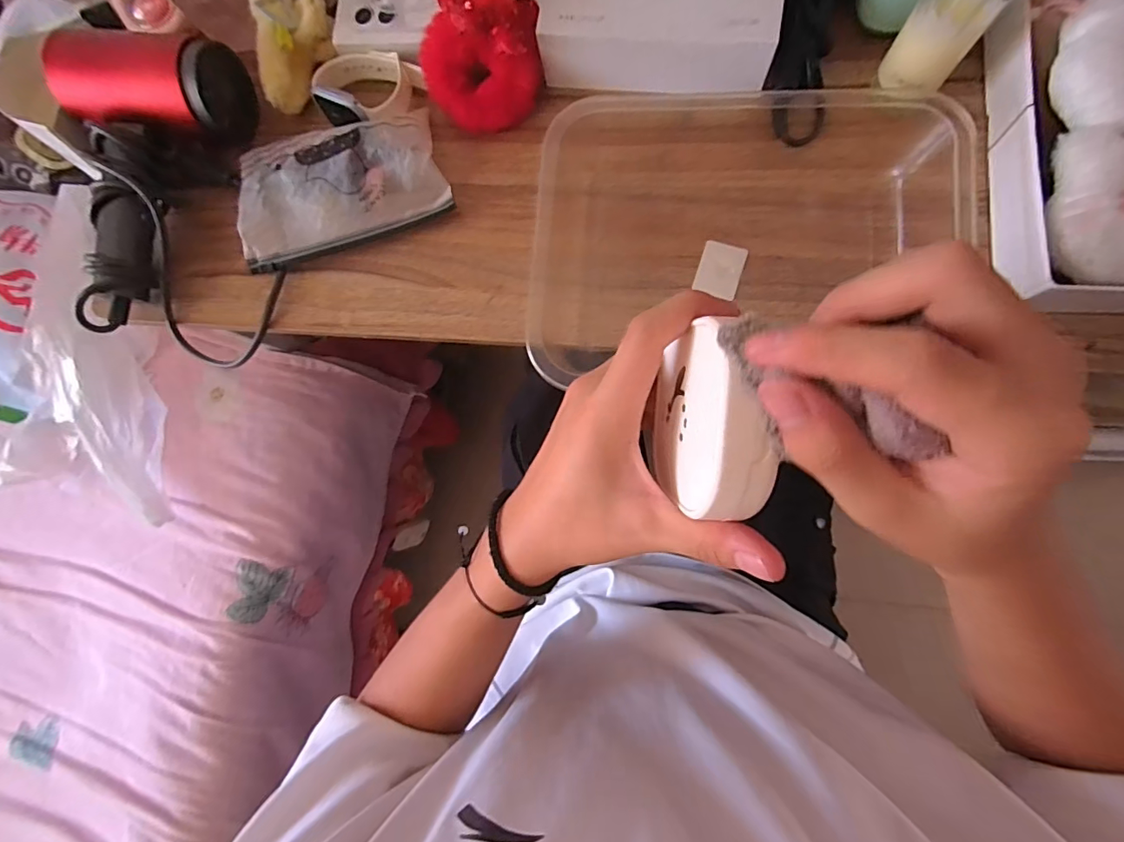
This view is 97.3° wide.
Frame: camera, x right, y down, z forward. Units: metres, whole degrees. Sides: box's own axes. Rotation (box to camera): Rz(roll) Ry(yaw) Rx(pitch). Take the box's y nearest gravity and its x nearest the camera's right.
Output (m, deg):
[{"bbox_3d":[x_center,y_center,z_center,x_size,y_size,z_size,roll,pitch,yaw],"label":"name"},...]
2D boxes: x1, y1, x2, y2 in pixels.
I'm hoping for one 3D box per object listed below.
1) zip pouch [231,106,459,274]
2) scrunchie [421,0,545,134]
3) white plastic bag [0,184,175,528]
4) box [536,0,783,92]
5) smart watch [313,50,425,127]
[{"bbox_3d":[-0.175,-0.183,0.384,0.164,0.031,0.086,-14,82,5],"label":"zip pouch"},{"bbox_3d":[-0.058,-0.264,0.357,0.088,0.062,0.069,-17,82,5],"label":"scrunchie"},{"bbox_3d":[-0.587,-0.094,0.503,0.339,0.160,0.322,11,85,8],"label":"white plastic bag"},{"bbox_3d":[0.068,-0.302,0.352,0.166,0.038,0.128,8,85,8],"label":"box"},{"bbox_3d":[-0.154,-0.259,0.382,0.070,0.031,0.062,23,87,9],"label":"smart watch"}]

